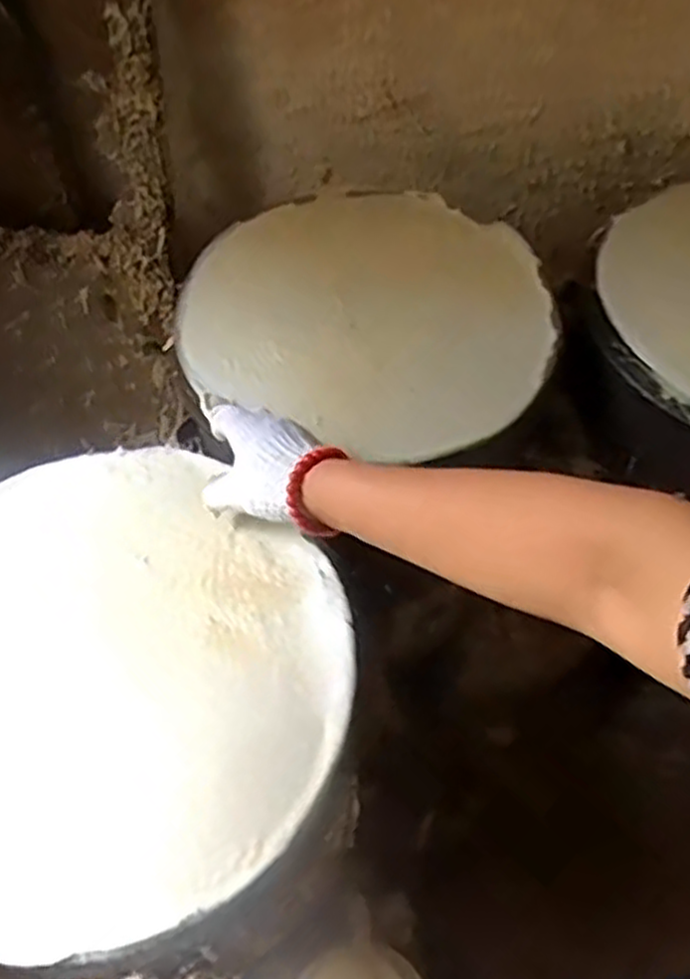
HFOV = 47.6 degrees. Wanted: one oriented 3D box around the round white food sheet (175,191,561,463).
[{"bbox_3d":[0.027,-0.192,0.775,0.356,0.041,0.330,0,59,0],"label":"round white food sheet"}]

